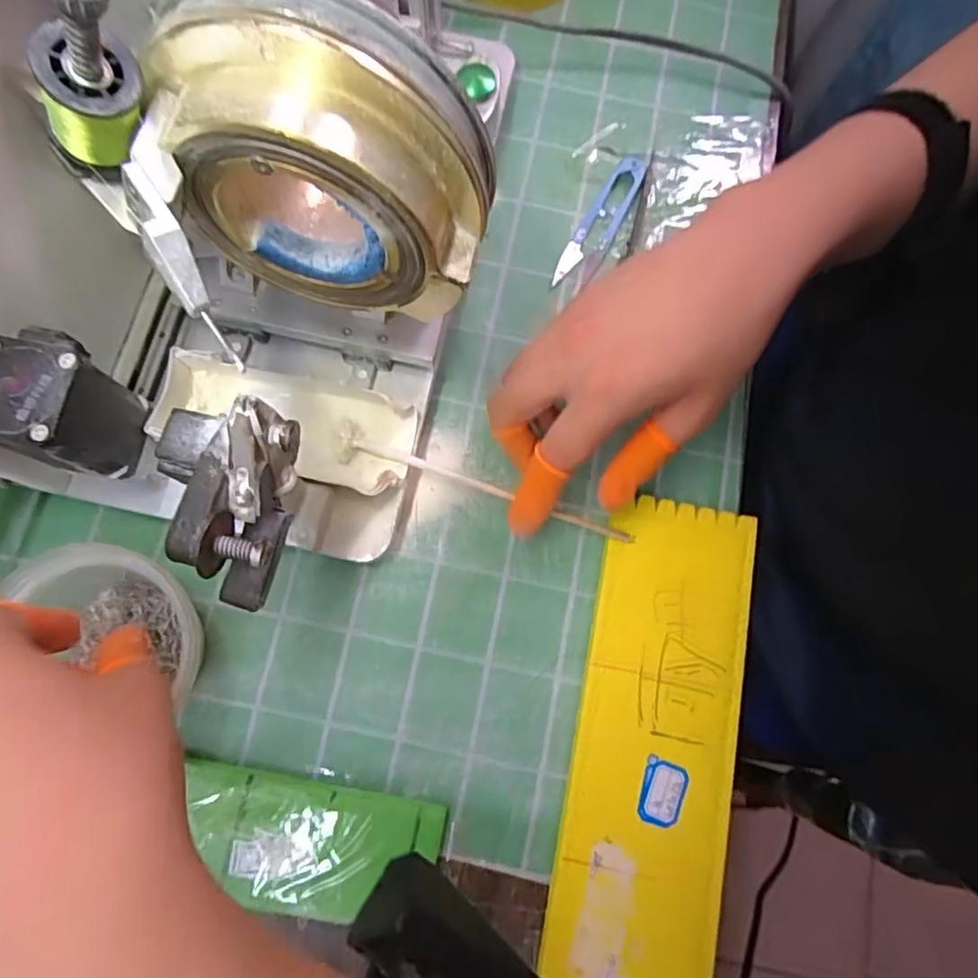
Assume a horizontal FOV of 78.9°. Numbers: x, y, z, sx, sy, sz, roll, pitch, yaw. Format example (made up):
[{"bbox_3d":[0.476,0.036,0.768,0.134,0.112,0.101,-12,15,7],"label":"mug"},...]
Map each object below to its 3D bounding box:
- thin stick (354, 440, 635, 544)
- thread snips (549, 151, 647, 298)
[{"bbox_3d":[0.004,0.001,0.324,0.158,0.006,0.006,20,76,-4],"label":"thin stick"},{"bbox_3d":[0.074,-0.176,0.383,0.024,0.011,0.105,27,77,4],"label":"thread snips"}]

